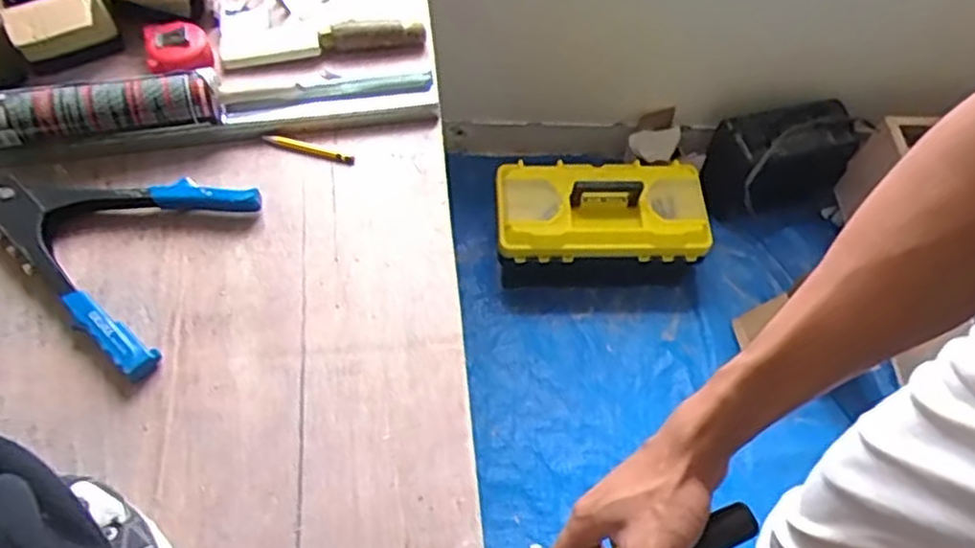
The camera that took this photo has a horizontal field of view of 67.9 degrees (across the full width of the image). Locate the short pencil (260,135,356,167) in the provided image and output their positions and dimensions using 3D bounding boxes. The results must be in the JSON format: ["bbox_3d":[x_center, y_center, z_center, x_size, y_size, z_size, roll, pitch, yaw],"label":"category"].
[{"bbox_3d":[-0.182,-0.127,0.737,0.097,0.007,0.011,16,58,8],"label":"short pencil"}]

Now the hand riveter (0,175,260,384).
[{"bbox_3d":[-0.360,-0.031,0.659,0.244,0.031,0.188,20,59,10],"label":"hand riveter"}]

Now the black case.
[{"bbox_3d":[0.601,-0.230,1.519,0.343,0.228,0.123,-9,58,-8],"label":"black case"}]

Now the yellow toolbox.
[{"bbox_3d":[0.217,-0.088,1.465,0.399,0.218,0.199,-2,57,-3],"label":"yellow toolbox"}]

